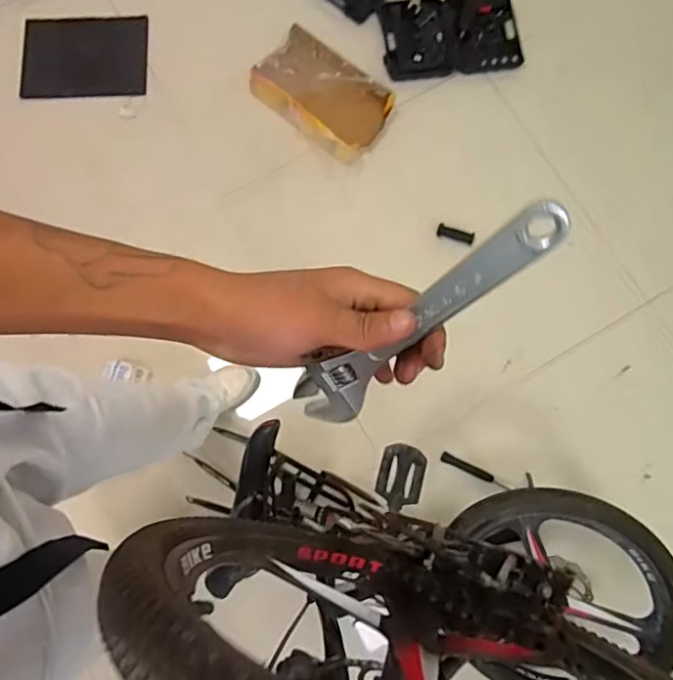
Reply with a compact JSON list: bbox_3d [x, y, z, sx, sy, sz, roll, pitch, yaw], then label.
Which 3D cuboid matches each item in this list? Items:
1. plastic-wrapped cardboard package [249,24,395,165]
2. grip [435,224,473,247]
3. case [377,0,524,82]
[{"bbox_3d":[-0.039,-0.628,1.446,0.347,0.069,0.207,39,82,8],"label":"plastic-wrapped cardboard package"},{"bbox_3d":[0.308,-0.272,1.446,0.097,0.025,0.034,21,77,17],"label":"grip"},{"bbox_3d":[0.313,-0.845,1.544,0.368,0.036,0.257,-7,77,-3],"label":"case"}]

